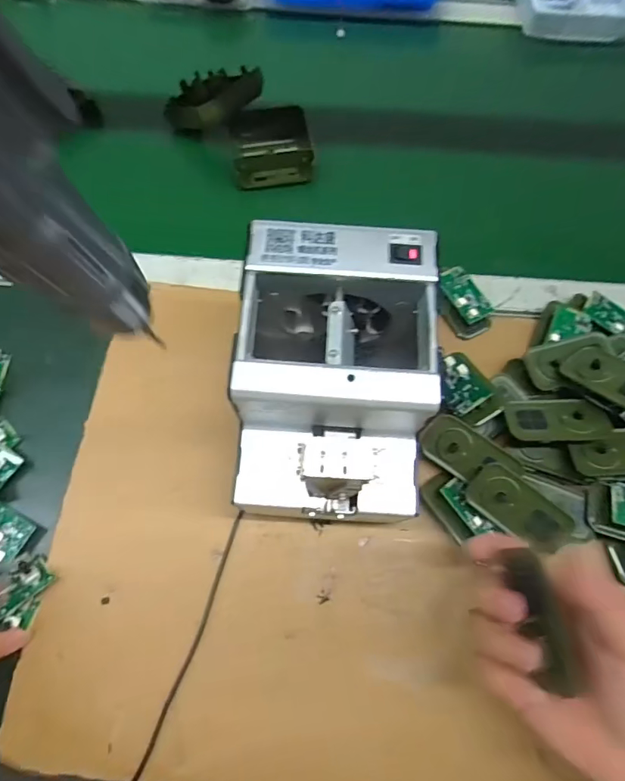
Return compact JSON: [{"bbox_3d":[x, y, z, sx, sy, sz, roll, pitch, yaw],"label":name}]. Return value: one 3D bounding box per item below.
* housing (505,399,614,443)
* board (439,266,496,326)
[{"bbox_3d":[0.195,0.024,0.375,0.075,0.010,0.033,0,70,12],"label":"housing"},{"bbox_3d":[0.147,-0.093,0.451,0.033,0.008,0.059,-23,71,-11],"label":"board"}]

